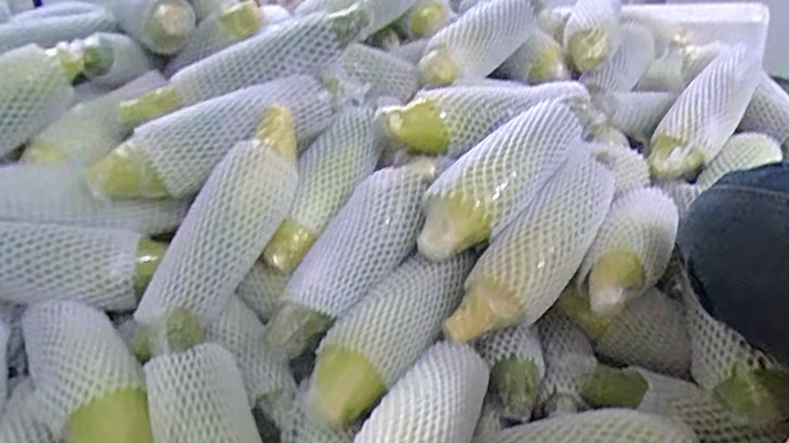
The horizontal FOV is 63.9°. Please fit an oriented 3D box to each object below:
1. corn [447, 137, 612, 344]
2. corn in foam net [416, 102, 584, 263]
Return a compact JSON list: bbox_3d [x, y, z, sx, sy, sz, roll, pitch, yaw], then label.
[{"bbox_3d":[0.130,0.021,0.567,0.063,0.057,0.241,18,55,40],"label":"corn"},{"bbox_3d":[0.104,-0.049,0.586,0.223,0.051,0.063,-42,39,-22],"label":"corn in foam net"}]

